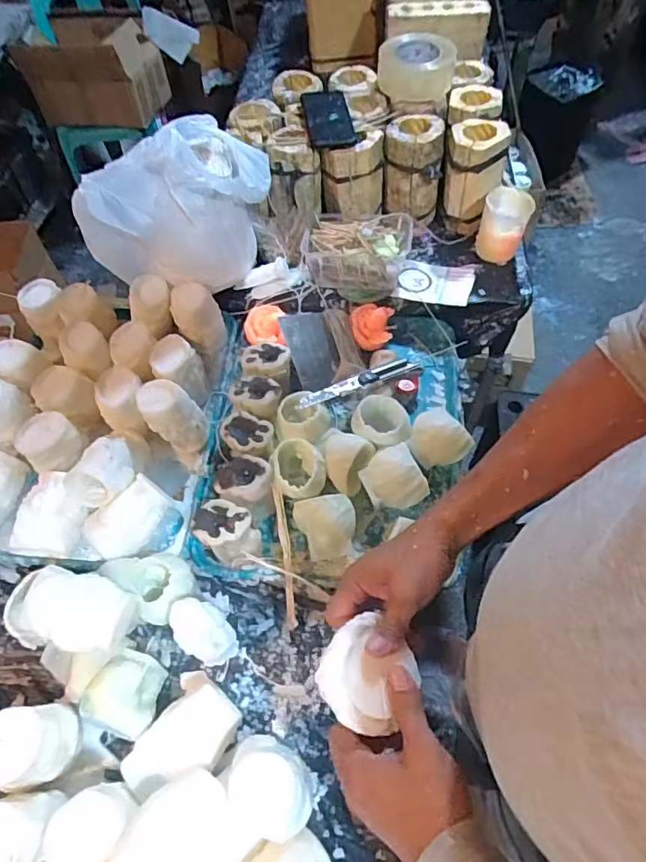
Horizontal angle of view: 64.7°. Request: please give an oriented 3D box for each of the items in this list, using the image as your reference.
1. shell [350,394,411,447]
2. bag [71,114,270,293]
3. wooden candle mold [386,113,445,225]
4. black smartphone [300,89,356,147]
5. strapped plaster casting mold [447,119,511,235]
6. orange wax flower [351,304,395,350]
[{"bbox_3d":[0.079,-0.007,0.703,0.079,0.053,0.077,3,59,4],"label":"shell"},{"bbox_3d":[-0.197,-0.312,0.733,0.248,0.197,0.142,-40,65,-19],"label":"bag"},{"bbox_3d":[0.152,-0.446,0.867,0.092,0.129,0.094,4,59,6],"label":"wooden candle mold"},{"bbox_3d":[0.006,-0.513,0.824,0.073,0.014,0.158,-7,59,-2],"label":"black smartphone"},{"bbox_3d":[0.257,-0.430,0.870,0.095,0.160,0.109,8,56,14],"label":"strapped plaster casting mold"},{"bbox_3d":[0.077,-0.164,0.797,0.063,0.033,0.061,0,59,3],"label":"orange wax flower"}]

